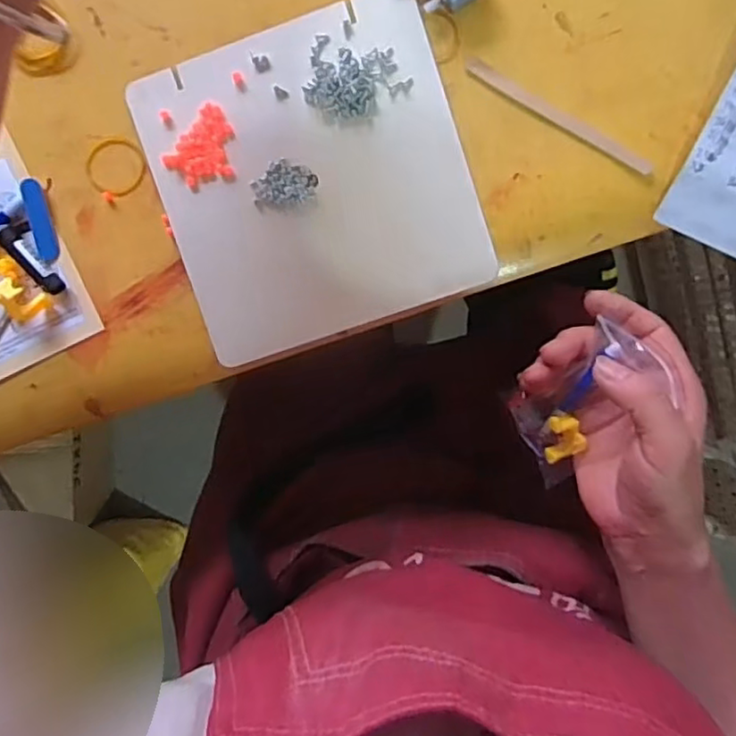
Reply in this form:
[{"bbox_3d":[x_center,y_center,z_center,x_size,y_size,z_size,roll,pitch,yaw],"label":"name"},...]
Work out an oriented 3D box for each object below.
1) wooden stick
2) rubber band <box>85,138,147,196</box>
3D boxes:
[{"bbox_3d":[0.110,-0.144,0.354,0.119,0.004,0.008,31,97,0],"label":"wooden stick"},{"bbox_3d":[-0.153,-0.122,0.377,0.038,0.004,0.034,19,97,2],"label":"rubber band"}]

